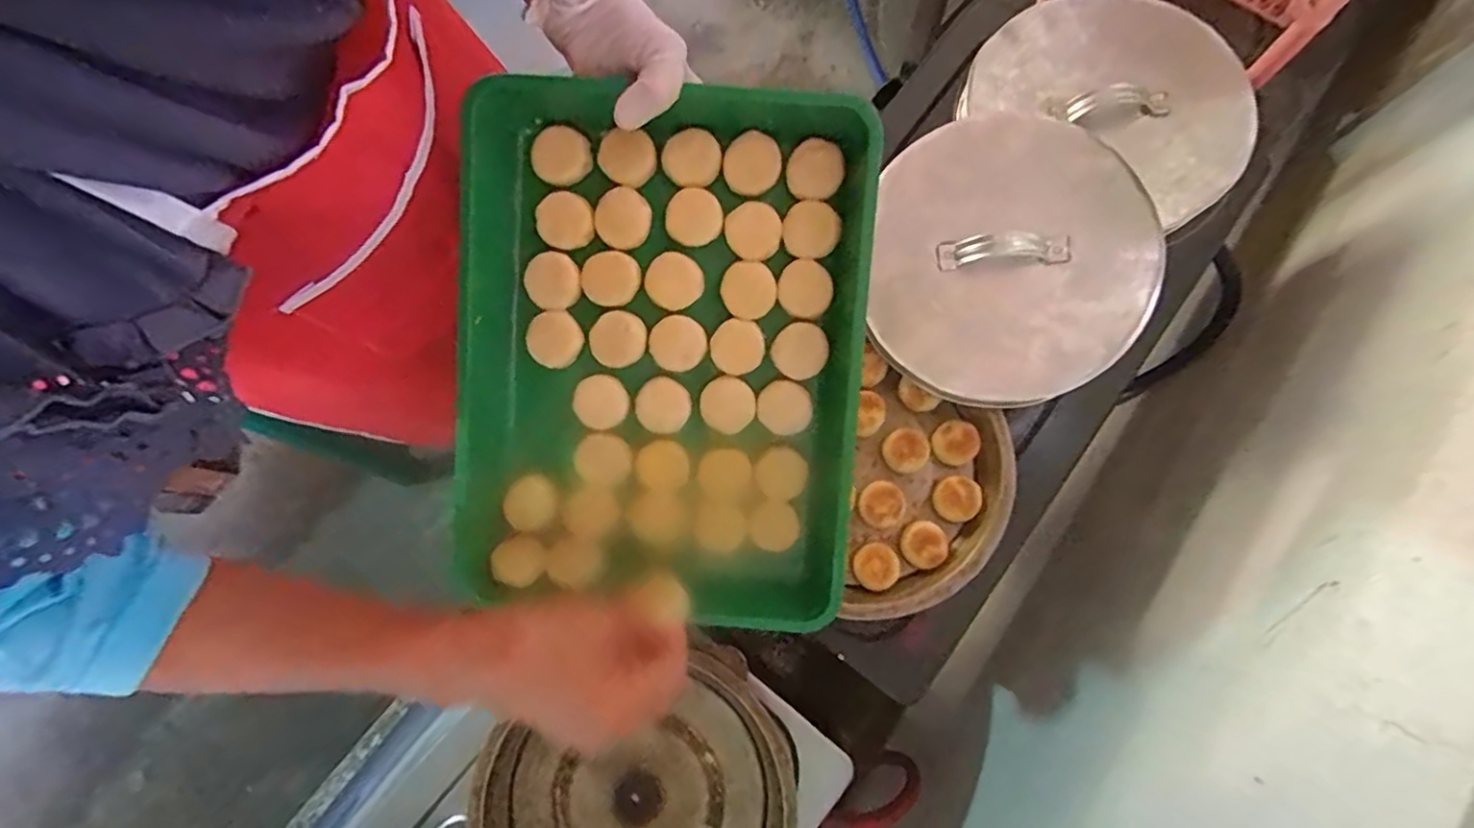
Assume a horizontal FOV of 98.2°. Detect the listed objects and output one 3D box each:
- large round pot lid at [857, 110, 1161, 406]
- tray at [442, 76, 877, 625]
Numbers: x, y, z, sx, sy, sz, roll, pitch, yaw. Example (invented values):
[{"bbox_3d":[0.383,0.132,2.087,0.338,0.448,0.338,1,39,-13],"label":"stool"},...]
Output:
[{"bbox_3d":[0.240,-0.140,0.557,0.233,0.041,0.254,0,77,0],"label":"large round pot lid"},{"bbox_3d":[-0.054,-0.037,0.445,0.272,0.056,0.355,3,96,-1],"label":"tray"}]

